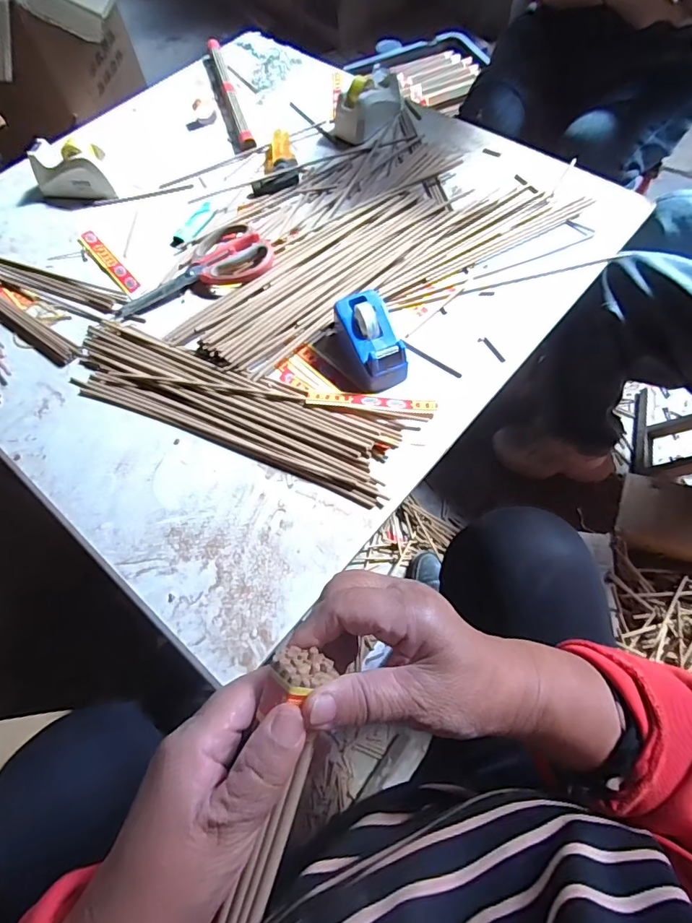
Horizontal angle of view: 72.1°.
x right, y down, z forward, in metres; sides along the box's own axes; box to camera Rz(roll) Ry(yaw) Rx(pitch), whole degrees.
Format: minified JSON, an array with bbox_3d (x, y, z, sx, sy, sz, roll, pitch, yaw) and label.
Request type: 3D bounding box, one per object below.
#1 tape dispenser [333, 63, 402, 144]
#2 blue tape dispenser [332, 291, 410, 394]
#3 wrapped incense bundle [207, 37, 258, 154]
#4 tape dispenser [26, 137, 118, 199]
[{"bbox_3d":[0.036,-0.545,0.720,0.065,0.060,0.115,32,70,16],"label":"tape dispenser"},{"bbox_3d":[0.026,-0.131,0.522,0.057,0.053,0.101,-19,66,-6],"label":"blue tape dispenser"},{"bbox_3d":[-0.188,-0.600,0.770,0.023,0.018,0.302,-16,65,-5],"label":"wrapped incense bundle"},{"bbox_3d":[-0.384,-0.414,0.672,0.108,0.050,0.059,6,65,5],"label":"tape dispenser"}]

